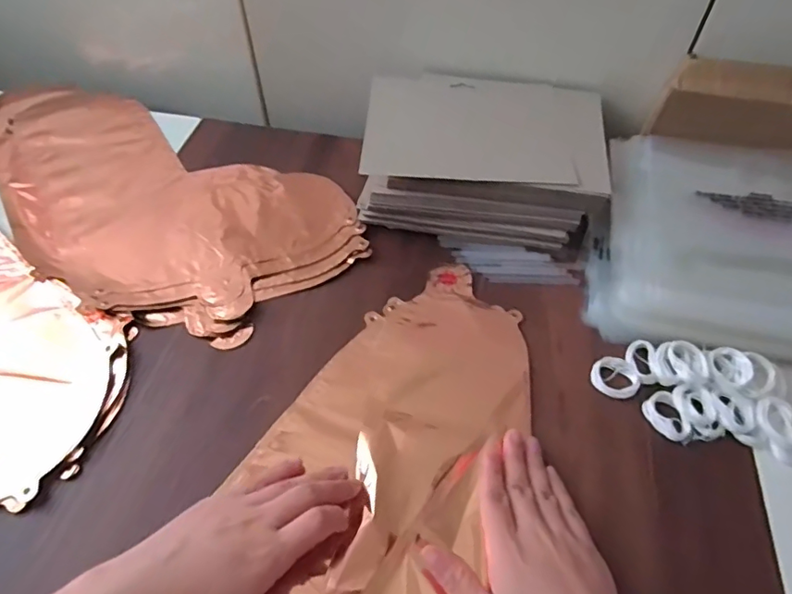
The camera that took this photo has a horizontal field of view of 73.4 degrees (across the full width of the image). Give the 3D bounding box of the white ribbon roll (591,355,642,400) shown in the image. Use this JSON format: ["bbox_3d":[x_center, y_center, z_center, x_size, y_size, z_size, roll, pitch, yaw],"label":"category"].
[{"bbox_3d":[0.171,0.062,0.414,0.035,0.009,0.032,1,51,-1],"label":"white ribbon roll"}]

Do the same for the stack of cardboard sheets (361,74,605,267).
[{"bbox_3d":[0.089,-0.140,0.538,0.230,0.074,0.183,12,52,8],"label":"stack of cardboard sheets"}]

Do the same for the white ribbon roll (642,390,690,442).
[{"bbox_3d":[0.200,0.089,0.394,0.025,0.007,0.038,-8,52,-8],"label":"white ribbon roll"}]

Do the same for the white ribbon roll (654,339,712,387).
[{"bbox_3d":[0.222,0.052,0.416,0.037,0.013,0.034,1,51,-1],"label":"white ribbon roll"}]

